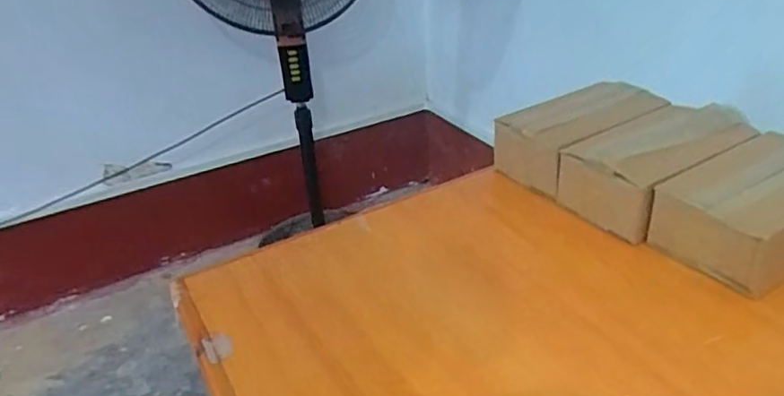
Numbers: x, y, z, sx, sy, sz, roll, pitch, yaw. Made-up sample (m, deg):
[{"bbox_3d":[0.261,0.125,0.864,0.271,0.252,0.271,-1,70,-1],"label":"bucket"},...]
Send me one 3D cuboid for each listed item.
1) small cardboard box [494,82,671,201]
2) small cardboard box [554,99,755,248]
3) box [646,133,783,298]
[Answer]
[{"bbox_3d":[0.234,-0.079,0.774,0.221,0.080,0.125,-20,31,-26],"label":"small cardboard box"},{"bbox_3d":[0.307,-0.040,0.701,0.217,0.076,0.130,-20,32,-26],"label":"small cardboard box"},{"bbox_3d":[0.367,0.009,0.600,0.193,0.070,0.120,-19,31,-24],"label":"box"}]

